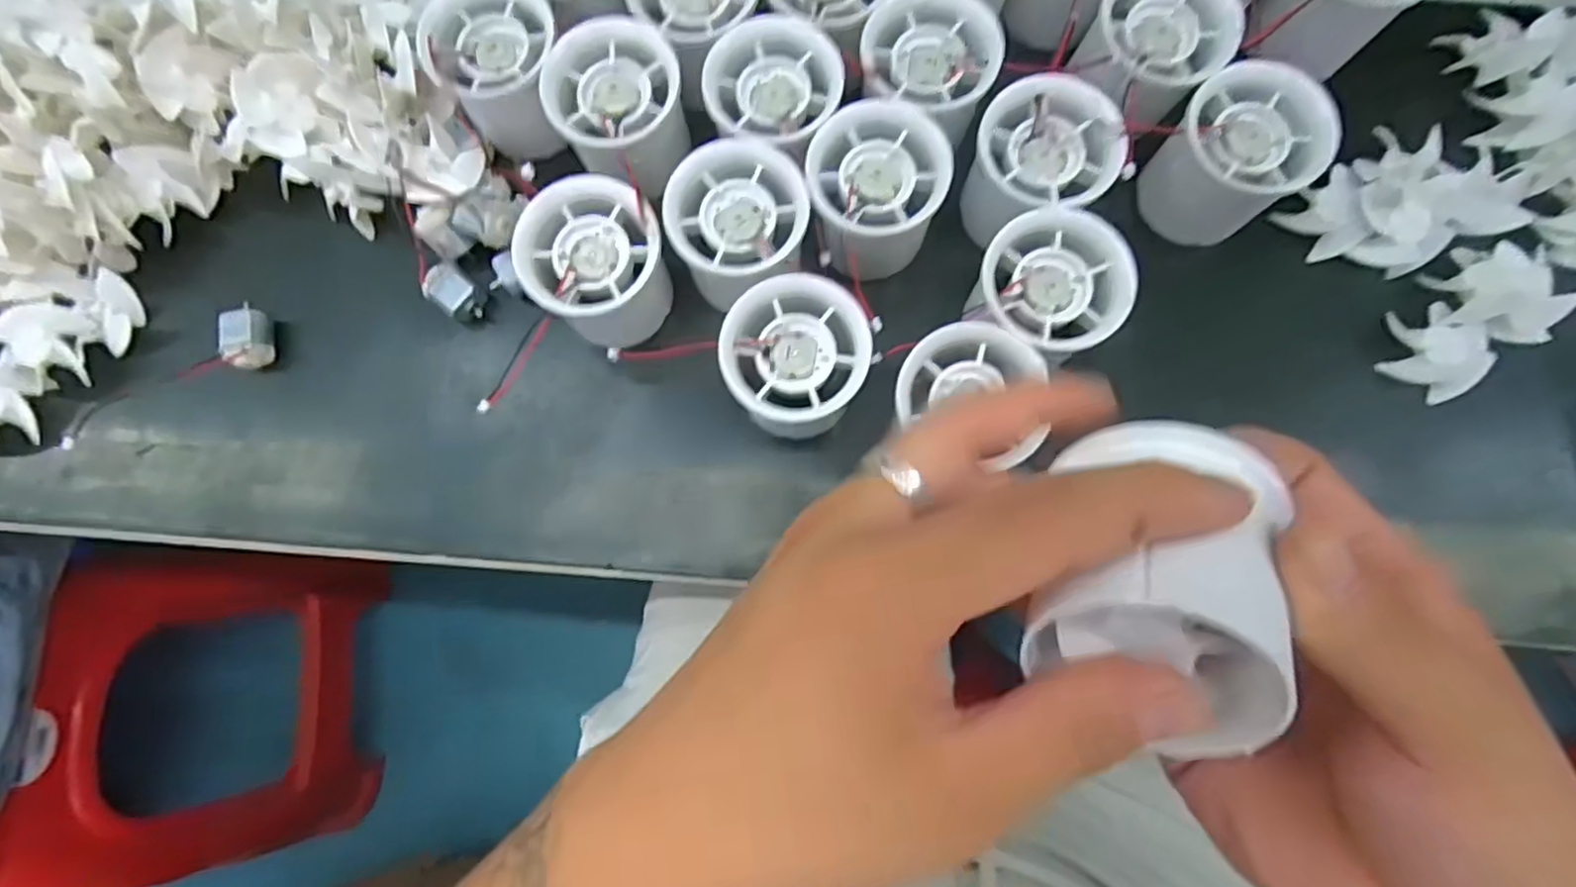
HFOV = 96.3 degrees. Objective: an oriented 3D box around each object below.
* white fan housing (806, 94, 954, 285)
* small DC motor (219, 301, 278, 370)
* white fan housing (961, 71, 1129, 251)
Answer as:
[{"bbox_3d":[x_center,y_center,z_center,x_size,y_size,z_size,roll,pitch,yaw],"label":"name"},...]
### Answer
[{"bbox_3d":[0.036,-0.103,0.296,0.055,0.044,0.060,-24,79,-4],"label":"white fan housing"},{"bbox_3d":[-0.242,-0.048,0.318,0.018,0.014,0.028,-12,78,-2],"label":"small DC motor"},{"bbox_3d":[0.103,-0.114,0.297,0.054,0.047,0.055,0,78,1],"label":"white fan housing"}]

